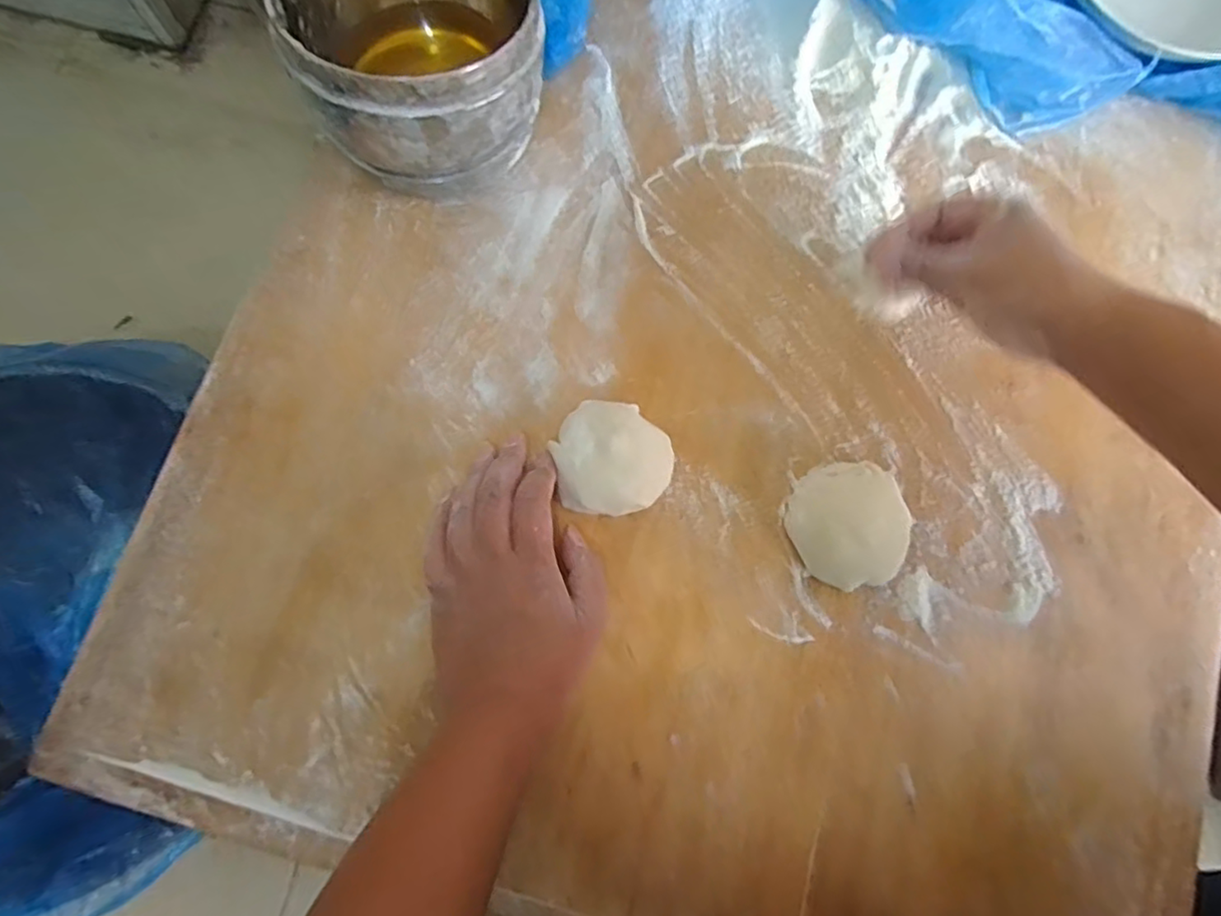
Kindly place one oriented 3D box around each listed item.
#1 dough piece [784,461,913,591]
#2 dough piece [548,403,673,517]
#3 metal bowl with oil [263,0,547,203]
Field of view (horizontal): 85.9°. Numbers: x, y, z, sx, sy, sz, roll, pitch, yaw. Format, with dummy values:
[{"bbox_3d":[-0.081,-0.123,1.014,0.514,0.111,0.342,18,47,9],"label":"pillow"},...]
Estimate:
[{"bbox_3d":[0.153,0.040,0.411,0.073,0.029,0.076,0,78,-2],"label":"dough piece"},{"bbox_3d":[0.002,-0.002,0.414,0.073,0.024,0.071,0,78,-2],"label":"dough piece"},{"bbox_3d":[-0.119,-0.254,0.425,0.143,0.111,0.142,0,78,-2],"label":"metal bowl with oil"}]

